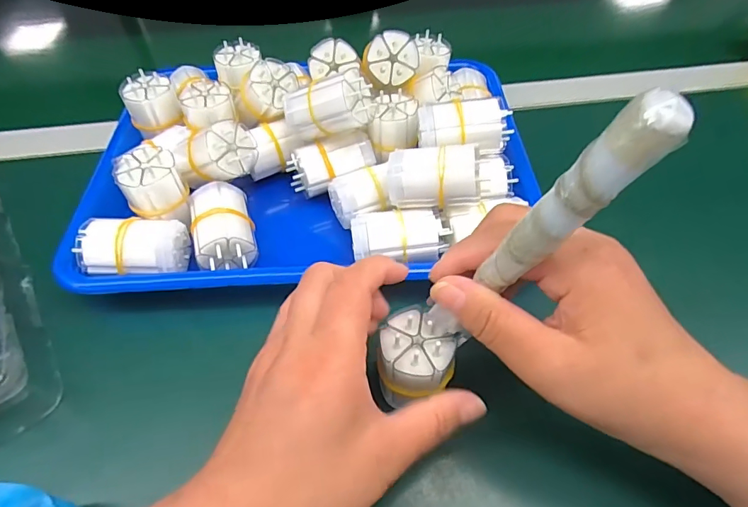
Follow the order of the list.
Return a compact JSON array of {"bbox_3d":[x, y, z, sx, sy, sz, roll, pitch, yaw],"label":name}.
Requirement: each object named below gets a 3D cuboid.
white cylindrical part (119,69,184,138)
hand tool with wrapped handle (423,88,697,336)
[{"bbox_3d":[-0.177,-0.118,0.363,0.037,0.043,0.033,-25,56,-18],"label":"white cylindrical part"},{"bbox_3d":[0.057,-0.001,0.178,0.017,0.146,0.015,24,54,-5],"label":"hand tool with wrapped handle"}]

